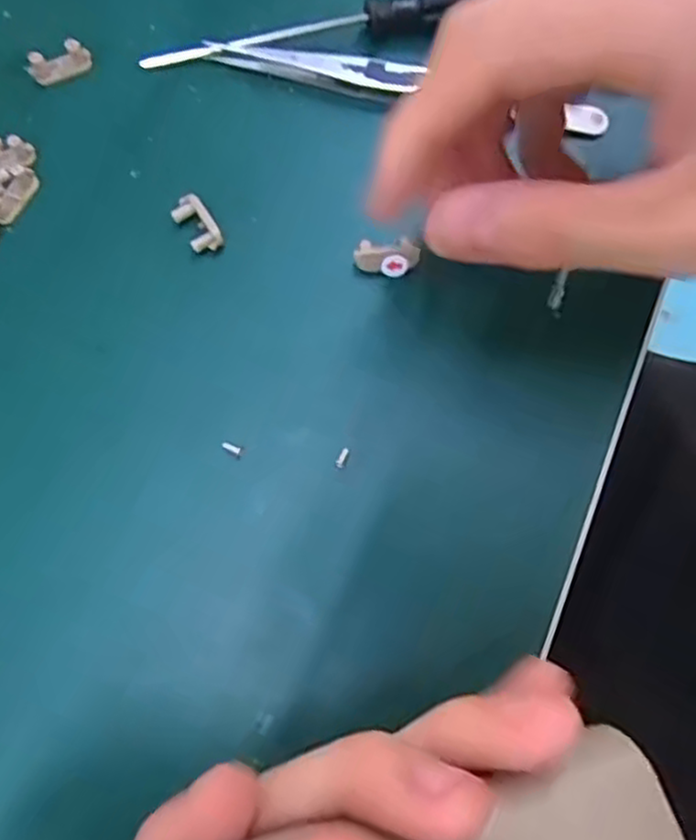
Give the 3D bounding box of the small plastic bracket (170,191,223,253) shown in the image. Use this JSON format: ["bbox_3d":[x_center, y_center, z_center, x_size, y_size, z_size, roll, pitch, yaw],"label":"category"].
[{"bbox_3d":[-0.046,-0.059,0.223,0.010,0.009,0.019,-32,77,-11],"label":"small plastic bracket"}]

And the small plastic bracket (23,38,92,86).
[{"bbox_3d":[-0.094,-0.116,0.235,0.020,0.009,0.007,-21,75,-7],"label":"small plastic bracket"}]

